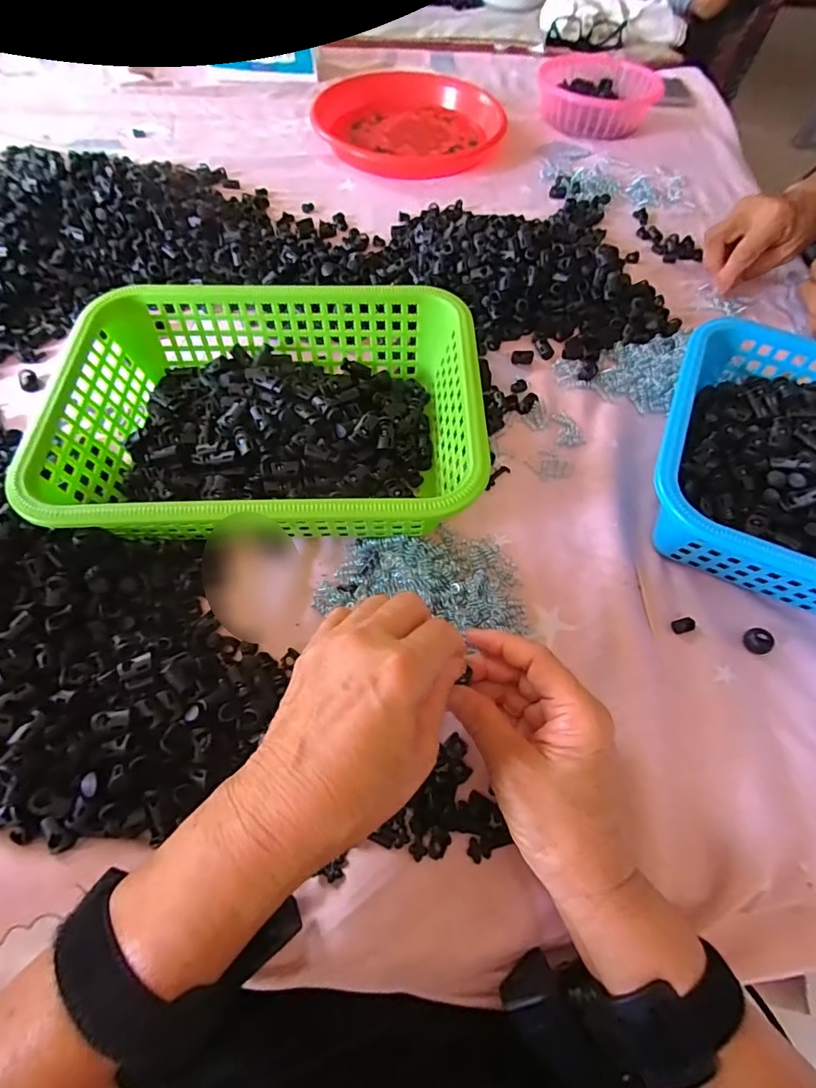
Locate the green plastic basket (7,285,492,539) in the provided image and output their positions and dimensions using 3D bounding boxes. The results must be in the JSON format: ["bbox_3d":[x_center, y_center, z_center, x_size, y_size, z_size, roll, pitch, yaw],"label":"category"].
[{"bbox_3d":[-0.099,-0.098,0.379,0.291,0.080,0.202,0,61,-2],"label":"green plastic basket"}]

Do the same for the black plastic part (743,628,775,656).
[{"bbox_3d":[0.247,0.068,0.346,0.019,0.005,0.018,1,61,-2],"label":"black plastic part"}]

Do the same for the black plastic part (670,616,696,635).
[{"bbox_3d":[0.197,0.058,0.351,0.015,0.005,0.011,-14,63,-9],"label":"black plastic part"}]

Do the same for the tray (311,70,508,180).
[{"bbox_3d":[-0.010,-0.592,0.676,0.222,0.034,0.233,1,61,-2],"label":"tray"}]

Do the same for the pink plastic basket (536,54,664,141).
[{"bbox_3d":[0.269,-0.655,0.716,0.164,0.041,0.165,-39,69,-20],"label":"pink plastic basket"}]

